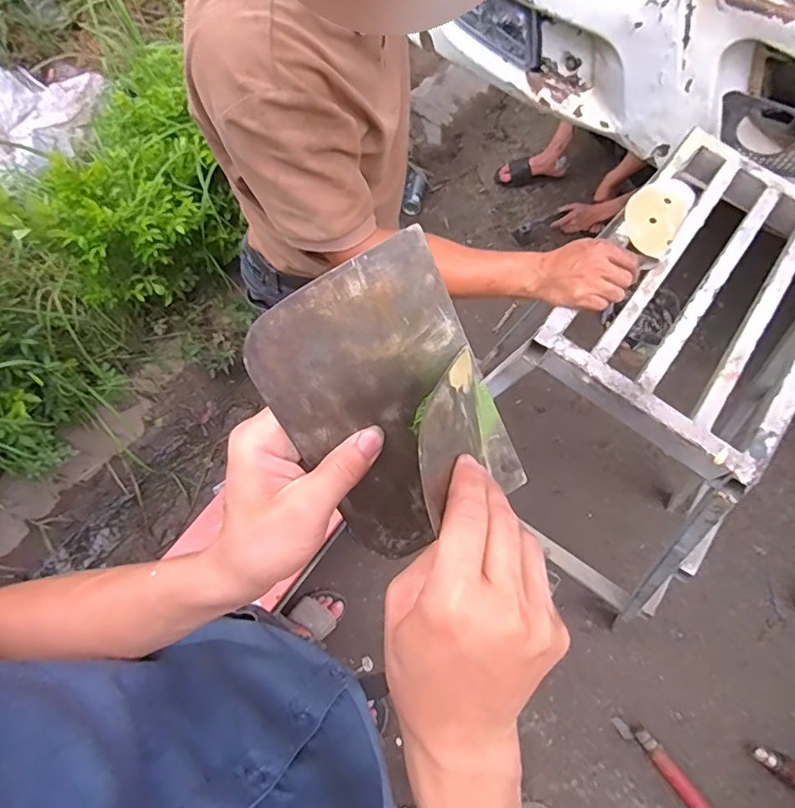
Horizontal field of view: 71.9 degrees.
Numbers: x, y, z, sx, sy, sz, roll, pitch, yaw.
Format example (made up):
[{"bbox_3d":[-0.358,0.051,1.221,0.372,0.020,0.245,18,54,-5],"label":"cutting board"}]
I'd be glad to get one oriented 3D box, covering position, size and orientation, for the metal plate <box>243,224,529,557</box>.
[{"bbox_3d":[-0.001,0.007,0.324,0.114,0.180,0.007,-31,28,-5],"label":"metal plate"}]

